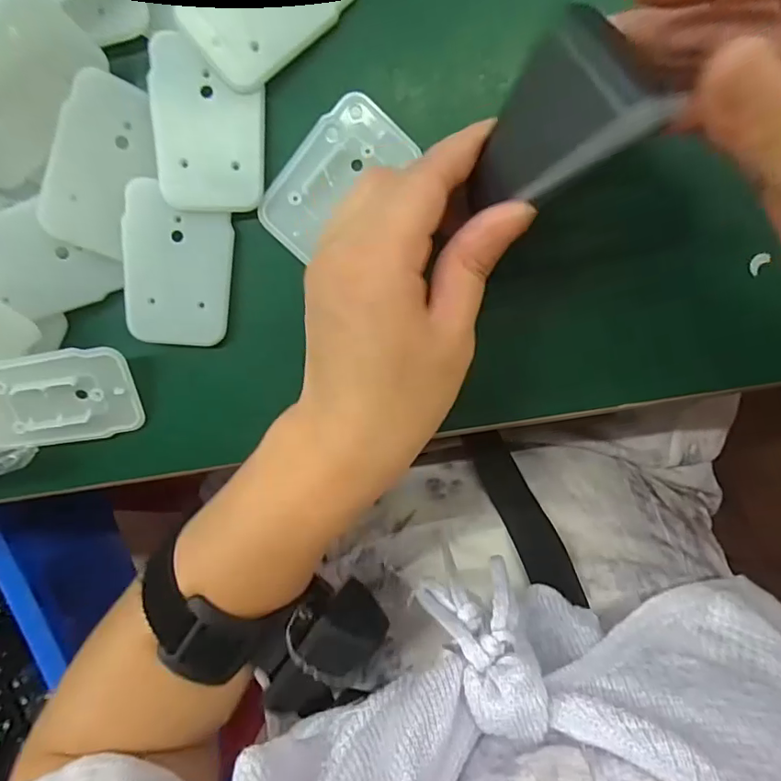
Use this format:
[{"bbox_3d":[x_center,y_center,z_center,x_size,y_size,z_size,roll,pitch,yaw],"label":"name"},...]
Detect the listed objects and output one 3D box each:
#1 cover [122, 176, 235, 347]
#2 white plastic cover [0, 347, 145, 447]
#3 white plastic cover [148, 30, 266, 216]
[{"bbox_3d":[-0.092,-0.053,0.225,0.043,0.004,0.065,5,102,-15],"label":"cover"},{"bbox_3d":[-0.148,0.005,0.227,0.065,0.004,0.043,-9,121,-13],"label":"white plastic cover"},{"bbox_3d":[-0.075,-0.107,0.213,0.043,0.013,0.062,4,99,0],"label":"white plastic cover"}]

